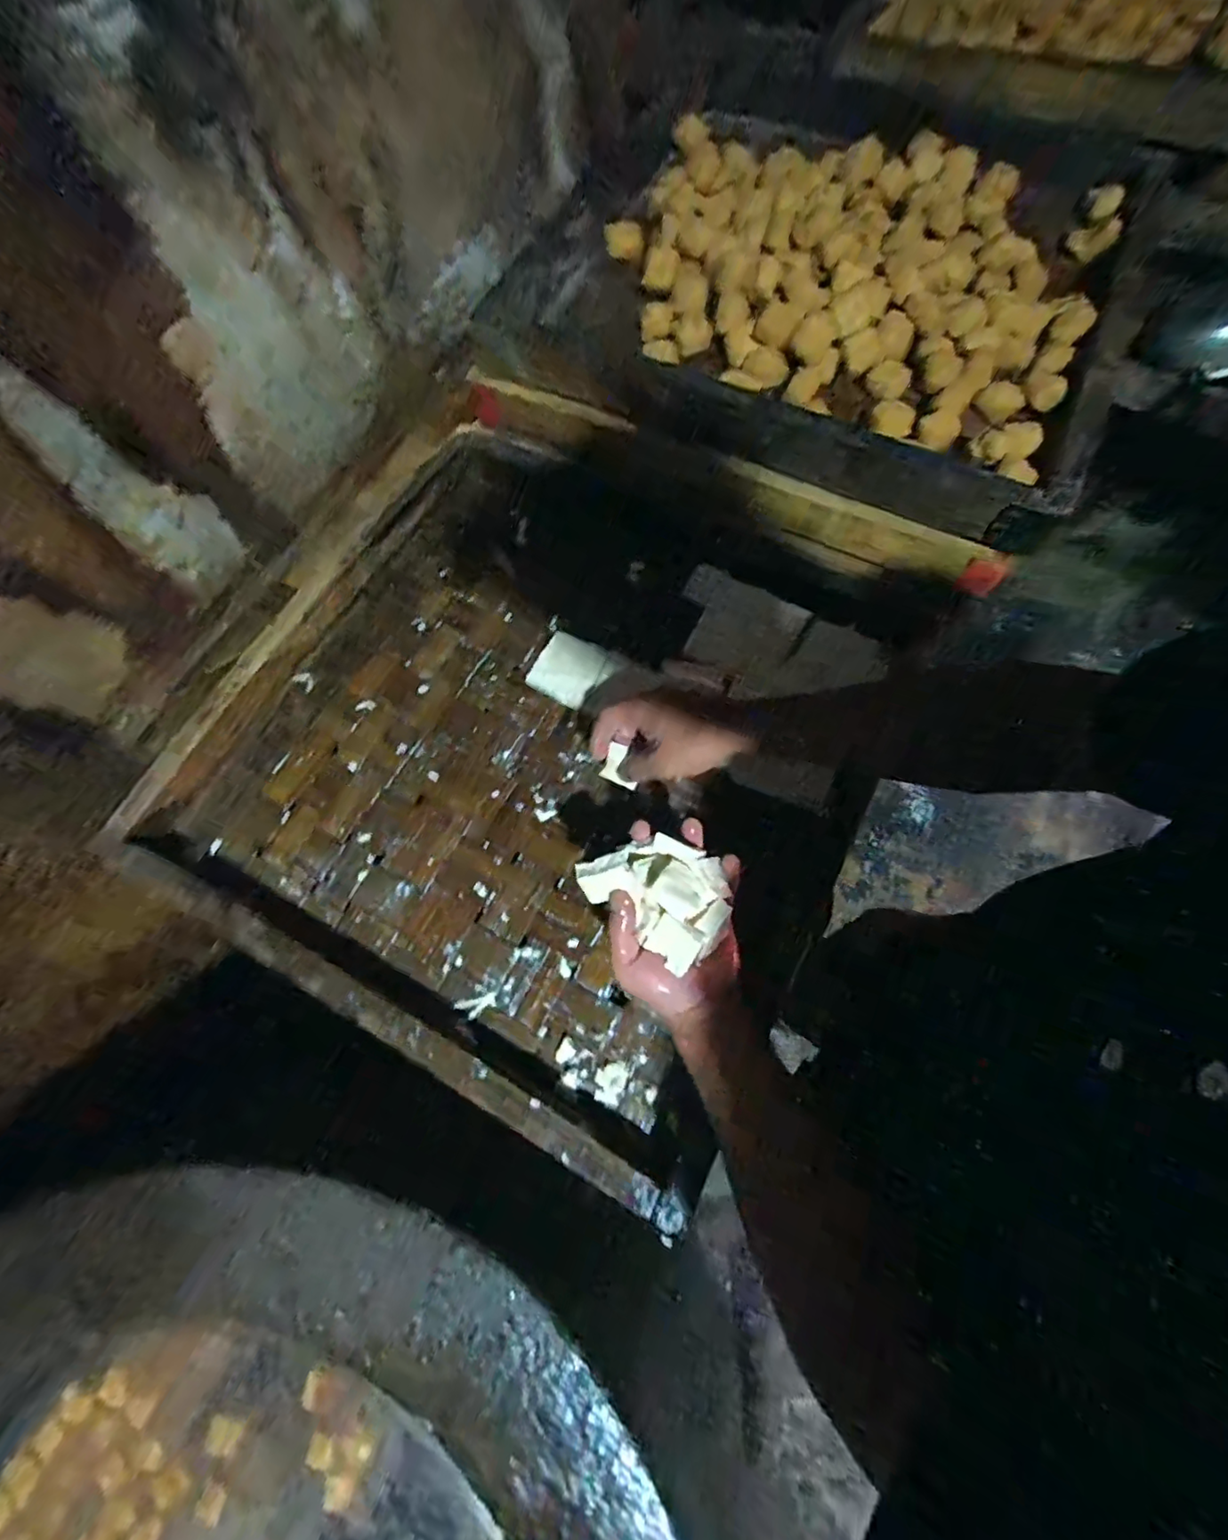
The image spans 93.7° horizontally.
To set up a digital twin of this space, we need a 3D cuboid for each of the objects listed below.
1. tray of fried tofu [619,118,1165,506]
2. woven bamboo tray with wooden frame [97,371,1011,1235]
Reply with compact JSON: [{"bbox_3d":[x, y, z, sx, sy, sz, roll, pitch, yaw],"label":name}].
[{"bbox_3d":[0.277,-0.575,0.657,0.569,0.079,0.559,24,72,11],"label":"tray of fried tofu"},{"bbox_3d":[-0.059,-0.055,0.576,0.614,0.090,0.644,26,73,11],"label":"woven bamboo tray with wooden frame"}]

